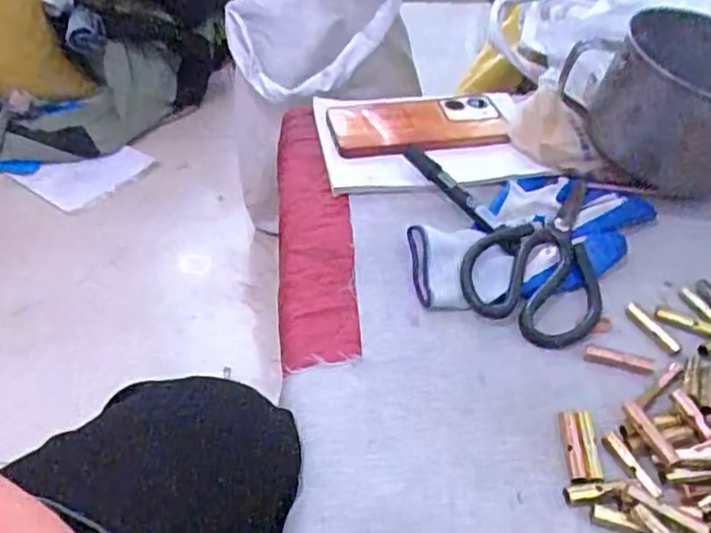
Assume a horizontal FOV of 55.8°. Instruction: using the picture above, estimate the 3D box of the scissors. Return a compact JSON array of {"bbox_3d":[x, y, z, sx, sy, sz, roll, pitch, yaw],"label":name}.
[{"bbox_3d":[0.143,-0.013,0.500,0.095,0.022,0.161,20,45,19],"label":"scissors"}]

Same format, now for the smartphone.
[{"bbox_3d":[0.058,-0.133,0.616,0.157,0.015,0.079,-7,50,-8],"label":"smartphone"}]

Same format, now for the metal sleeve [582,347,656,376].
[{"bbox_3d":[0.171,0.061,0.434,0.042,0.006,0.011,16,44,15],"label":"metal sleeve"}]

